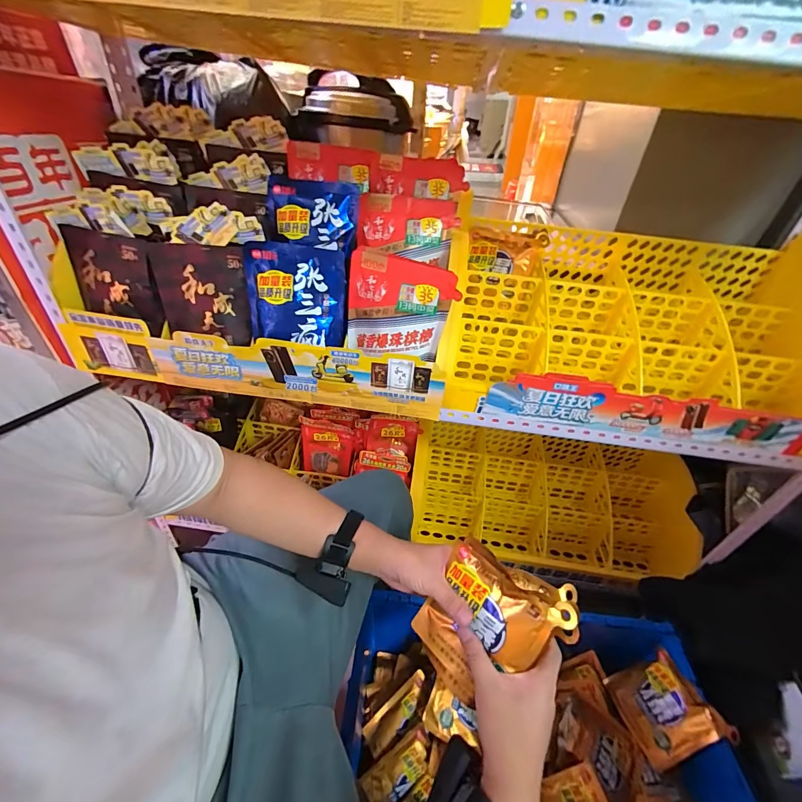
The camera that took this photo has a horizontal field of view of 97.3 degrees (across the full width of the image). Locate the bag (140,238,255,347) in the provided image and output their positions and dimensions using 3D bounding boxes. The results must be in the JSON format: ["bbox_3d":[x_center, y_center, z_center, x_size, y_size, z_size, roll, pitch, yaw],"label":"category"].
[{"bbox_3d":[-0.312,-0.167,0.562,0.148,0.148,0.031,2,23,-7],"label":"bag"}]

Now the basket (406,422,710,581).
[{"bbox_3d":[0.383,0.248,0.922,0.686,0.227,0.299,7,40,6],"label":"basket"}]

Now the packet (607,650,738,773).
[{"bbox_3d":[0.441,0.515,0.597,0.135,0.021,0.127,-38,23,13],"label":"packet"}]

